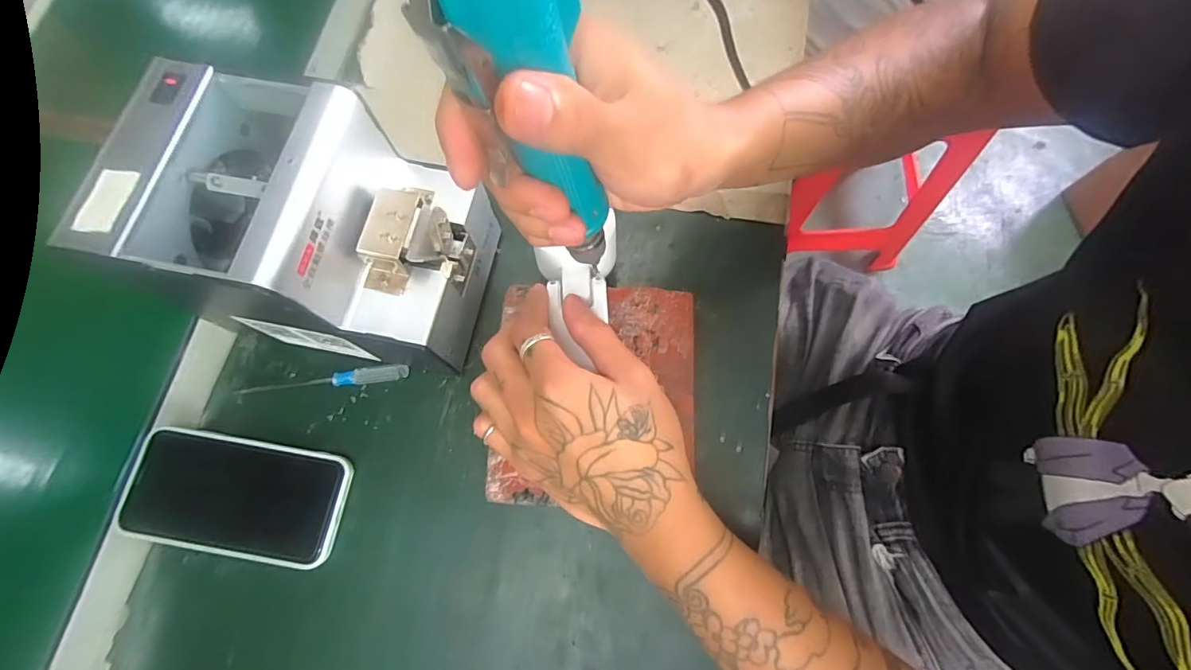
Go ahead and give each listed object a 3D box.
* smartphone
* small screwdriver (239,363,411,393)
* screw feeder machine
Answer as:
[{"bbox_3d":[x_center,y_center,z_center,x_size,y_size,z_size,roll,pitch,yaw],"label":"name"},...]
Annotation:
[{"bbox_3d":[-0.246,0.110,0.343,0.145,0.012,0.074,10,74,1],"label":"smartphone"},{"bbox_3d":[-0.201,0.034,0.371,0.123,0.007,0.012,-7,74,-4],"label":"small screwdriver"},{"bbox_3d":[-0.171,-0.063,0.329,0.179,0.144,0.138,14,74,2],"label":"screw feeder machine"}]

